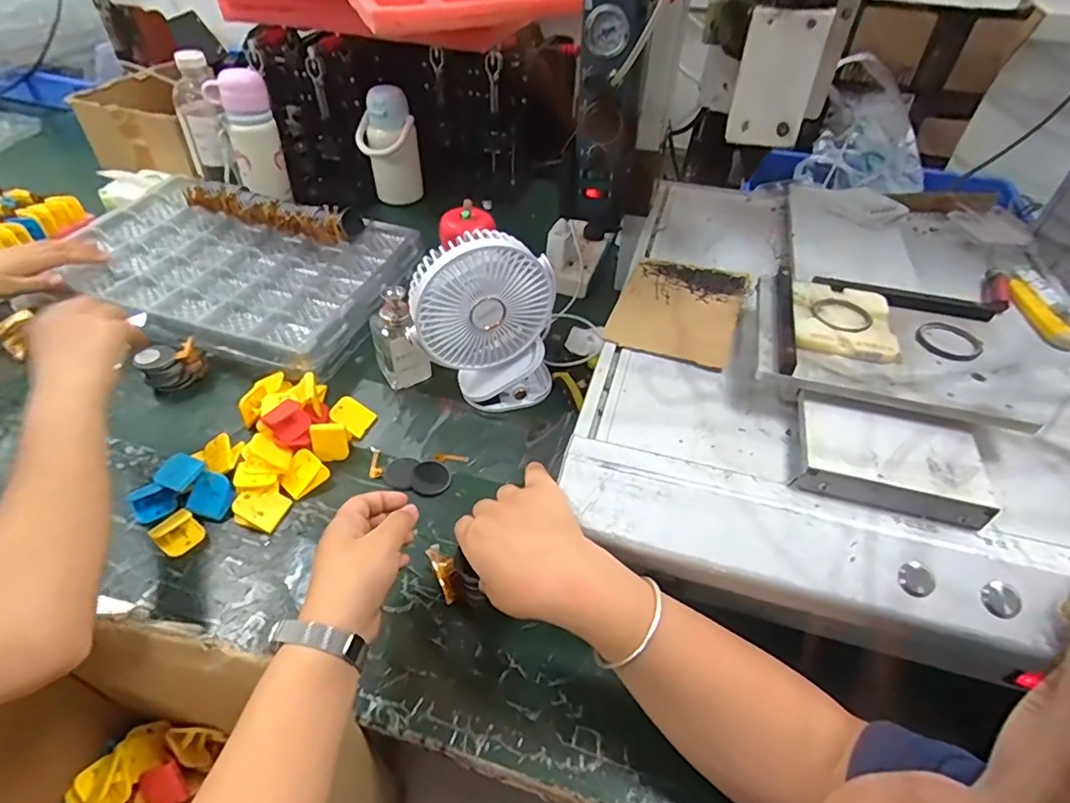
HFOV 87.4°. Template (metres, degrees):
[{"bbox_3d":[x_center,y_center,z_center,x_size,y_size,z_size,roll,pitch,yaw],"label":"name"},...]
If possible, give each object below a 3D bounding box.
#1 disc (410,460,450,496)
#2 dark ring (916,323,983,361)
[{"bbox_3d":[-0.109,0.079,0.581,0.038,0.010,0.043,-10,46,-13],"label":"disc"},{"bbox_3d":[0.345,-0.051,0.466,0.056,0.004,0.047,-28,53,-27],"label":"dark ring"}]

